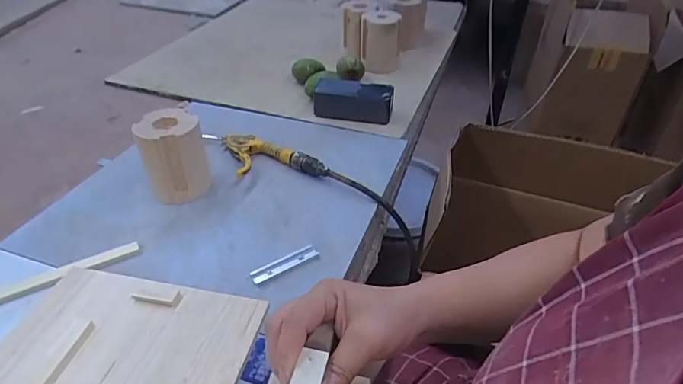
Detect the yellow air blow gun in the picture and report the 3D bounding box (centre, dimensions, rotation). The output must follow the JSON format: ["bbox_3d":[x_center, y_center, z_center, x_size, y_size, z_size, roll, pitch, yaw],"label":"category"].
[{"bbox_3d":[-0.130,-0.047,0.669,0.211,0.029,0.081,23,42,28],"label":"yellow air blow gun"}]

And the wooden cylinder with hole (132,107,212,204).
[{"bbox_3d":[-0.218,-0.046,0.601,0.074,0.107,0.070,-21,41,-26],"label":"wooden cylinder with hole"}]

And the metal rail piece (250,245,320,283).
[{"bbox_3d":[-0.063,0.080,0.519,0.079,0.004,0.022,-20,40,-25],"label":"metal rail piece"}]

